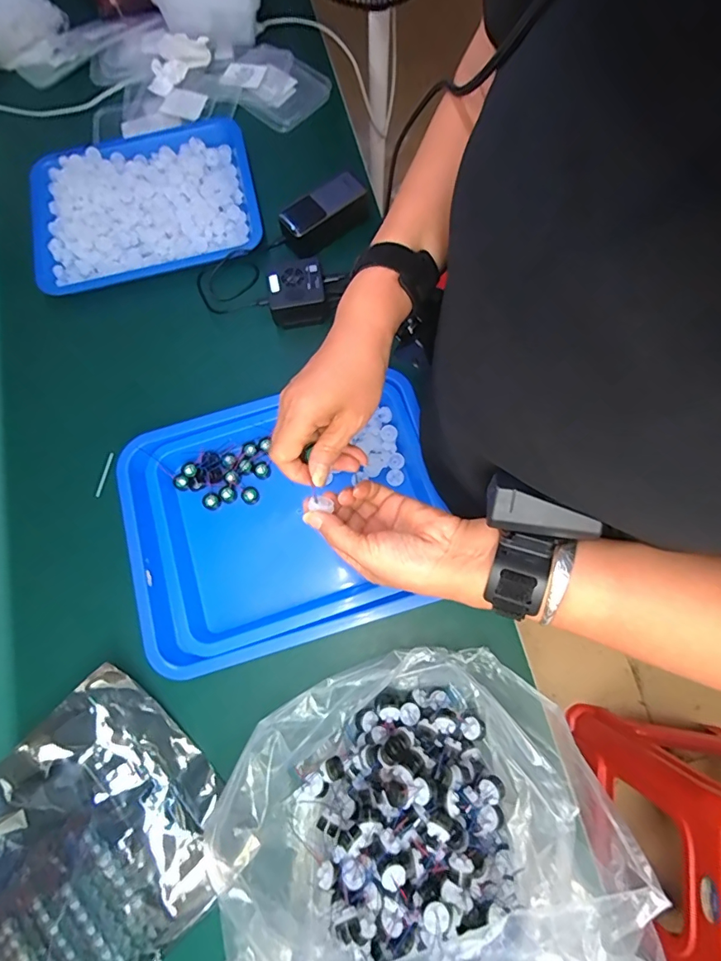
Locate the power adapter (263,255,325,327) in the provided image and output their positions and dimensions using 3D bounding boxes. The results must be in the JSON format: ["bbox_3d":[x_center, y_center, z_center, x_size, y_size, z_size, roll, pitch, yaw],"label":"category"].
[{"bbox_3d":[-0.088,-0.258,0.657,0.077,0.060,0.072,-9,74,-1],"label":"power adapter"}]

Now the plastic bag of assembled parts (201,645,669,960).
[{"bbox_3d":[0.037,0.303,0.411,0.353,0.134,0.262,-14,74,-2],"label":"plastic bag of assembled parts"}]

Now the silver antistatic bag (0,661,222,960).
[{"bbox_3d":[-0.309,0.397,0.467,0.337,0.055,0.247,-43,77,-10],"label":"silver antistatic bag"}]

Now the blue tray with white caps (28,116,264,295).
[{"bbox_3d":[-0.324,-0.419,0.696,0.330,0.036,0.259,-15,74,-3],"label":"blue tray with white caps"}]

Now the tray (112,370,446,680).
[{"bbox_3d":[-0.097,0.045,0.573,0.381,0.039,0.299,-16,74,-3],"label":"tray"}]

